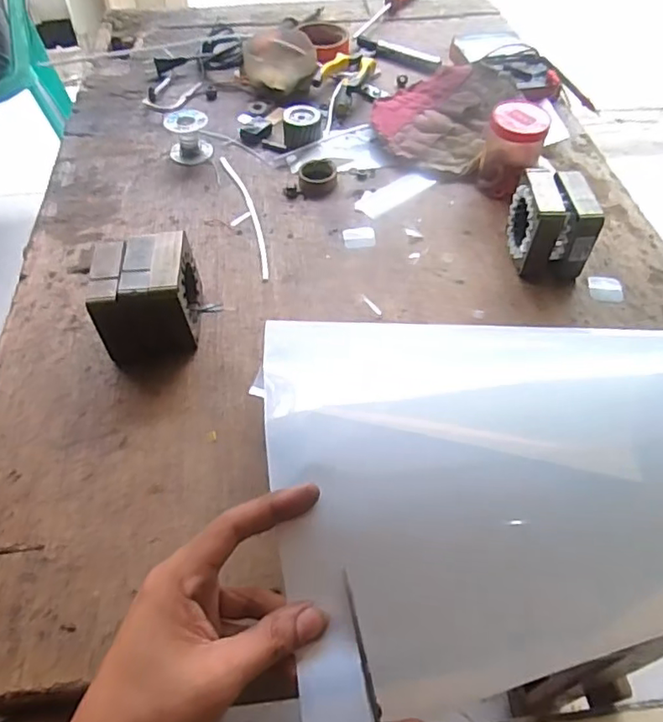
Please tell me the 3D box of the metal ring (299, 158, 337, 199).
[{"bbox_3d":[-0.015,-0.203,0.633,0.043,0.020,0.047,-2,52,-2],"label":"metal ring"}]

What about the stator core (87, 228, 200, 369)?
[{"bbox_3d":[-0.152,-0.051,0.480,0.070,0.080,0.081,-4,52,-3],"label":"stator core"}]

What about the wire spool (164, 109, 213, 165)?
[{"bbox_3d":[-0.164,-0.259,0.658,0.049,0.041,0.045,-12,53,-9],"label":"wire spool"}]

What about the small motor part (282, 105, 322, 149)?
[{"bbox_3d":[-0.034,-0.275,0.677,0.043,0.035,0.040,-6,53,-5],"label":"small motor part"}]

